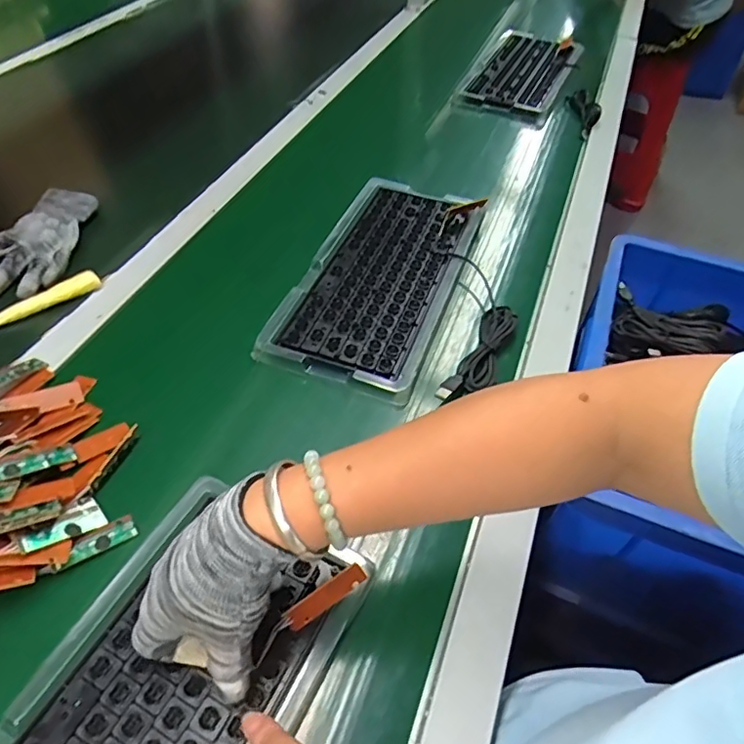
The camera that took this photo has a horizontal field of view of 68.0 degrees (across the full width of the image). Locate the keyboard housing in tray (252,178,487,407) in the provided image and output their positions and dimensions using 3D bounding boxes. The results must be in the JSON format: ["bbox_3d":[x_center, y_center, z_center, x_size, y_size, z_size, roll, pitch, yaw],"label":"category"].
[{"bbox_3d":[0.012,-0.113,0.605,0.156,0.017,0.321,16,50,12],"label":"keyboard housing in tray"}]

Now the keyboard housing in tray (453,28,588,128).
[{"bbox_3d":[0.272,-0.547,0.996,0.158,0.024,0.360,20,51,15],"label":"keyboard housing in tray"}]

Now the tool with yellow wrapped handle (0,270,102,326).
[{"bbox_3d":[-0.336,-0.070,0.556,0.121,0.017,0.018,-33,57,-27],"label":"tool with yellow wrapped handle"}]

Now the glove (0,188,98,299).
[{"bbox_3d":[-0.382,-0.146,0.614,0.101,0.027,0.167,3,49,1],"label":"glove"}]

